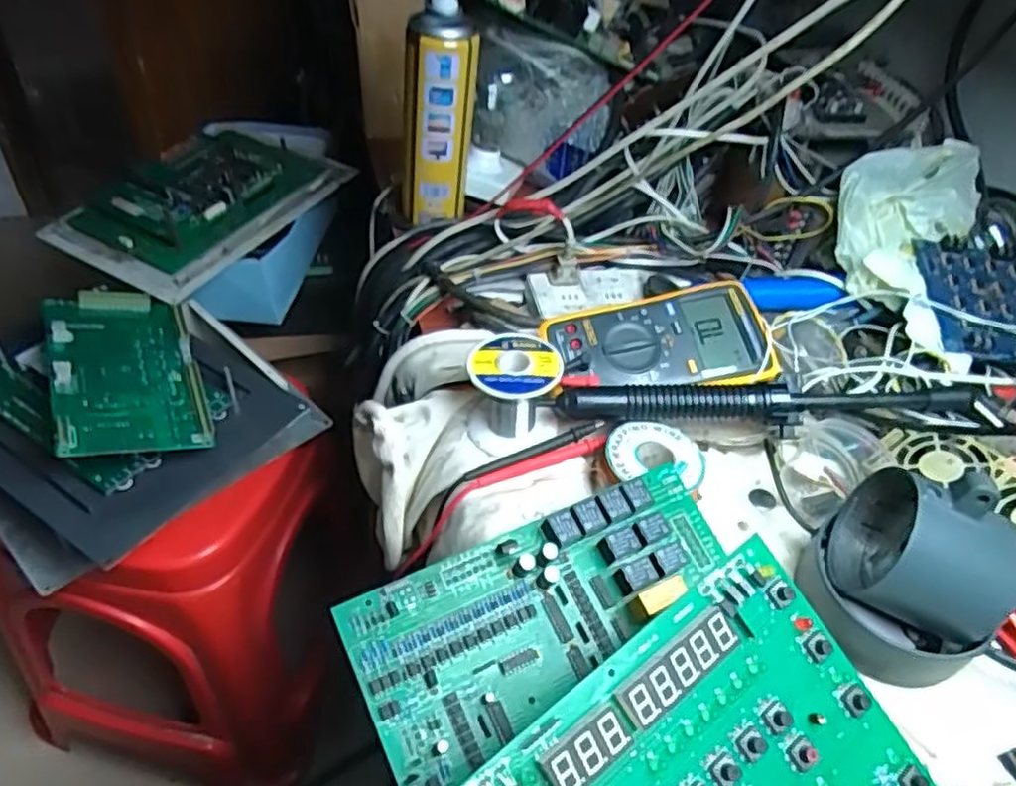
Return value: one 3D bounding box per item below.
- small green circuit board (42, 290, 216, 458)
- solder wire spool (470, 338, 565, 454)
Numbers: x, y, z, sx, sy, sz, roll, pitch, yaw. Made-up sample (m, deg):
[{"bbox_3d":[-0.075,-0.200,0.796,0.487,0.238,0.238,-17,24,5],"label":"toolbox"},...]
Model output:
[{"bbox_3d":[-0.351,-0.027,0.662,0.119,0.013,0.212,-5,50,-32],"label":"small green circuit board"},{"bbox_3d":[0.002,0.001,0.517,0.061,0.067,0.052,0,46,-8],"label":"solder wire spool"}]

